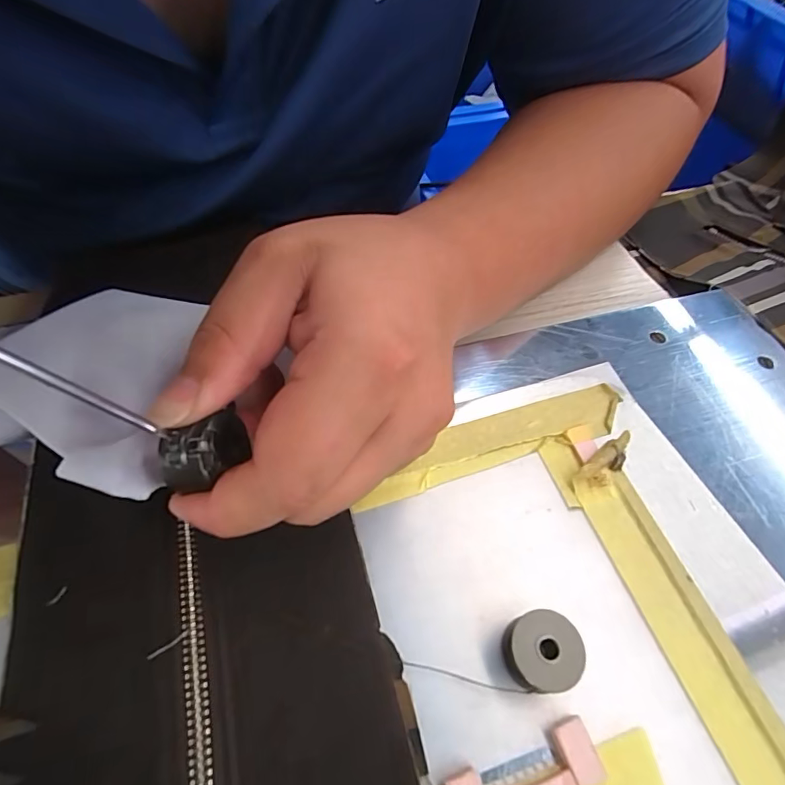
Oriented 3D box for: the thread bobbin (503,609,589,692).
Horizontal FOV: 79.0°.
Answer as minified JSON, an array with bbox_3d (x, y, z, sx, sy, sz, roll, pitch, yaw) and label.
[{"bbox_3d":[0.048,0.085,0.157,0.023,0.016,0.023,2,55,-3],"label":"thread bobbin"}]

